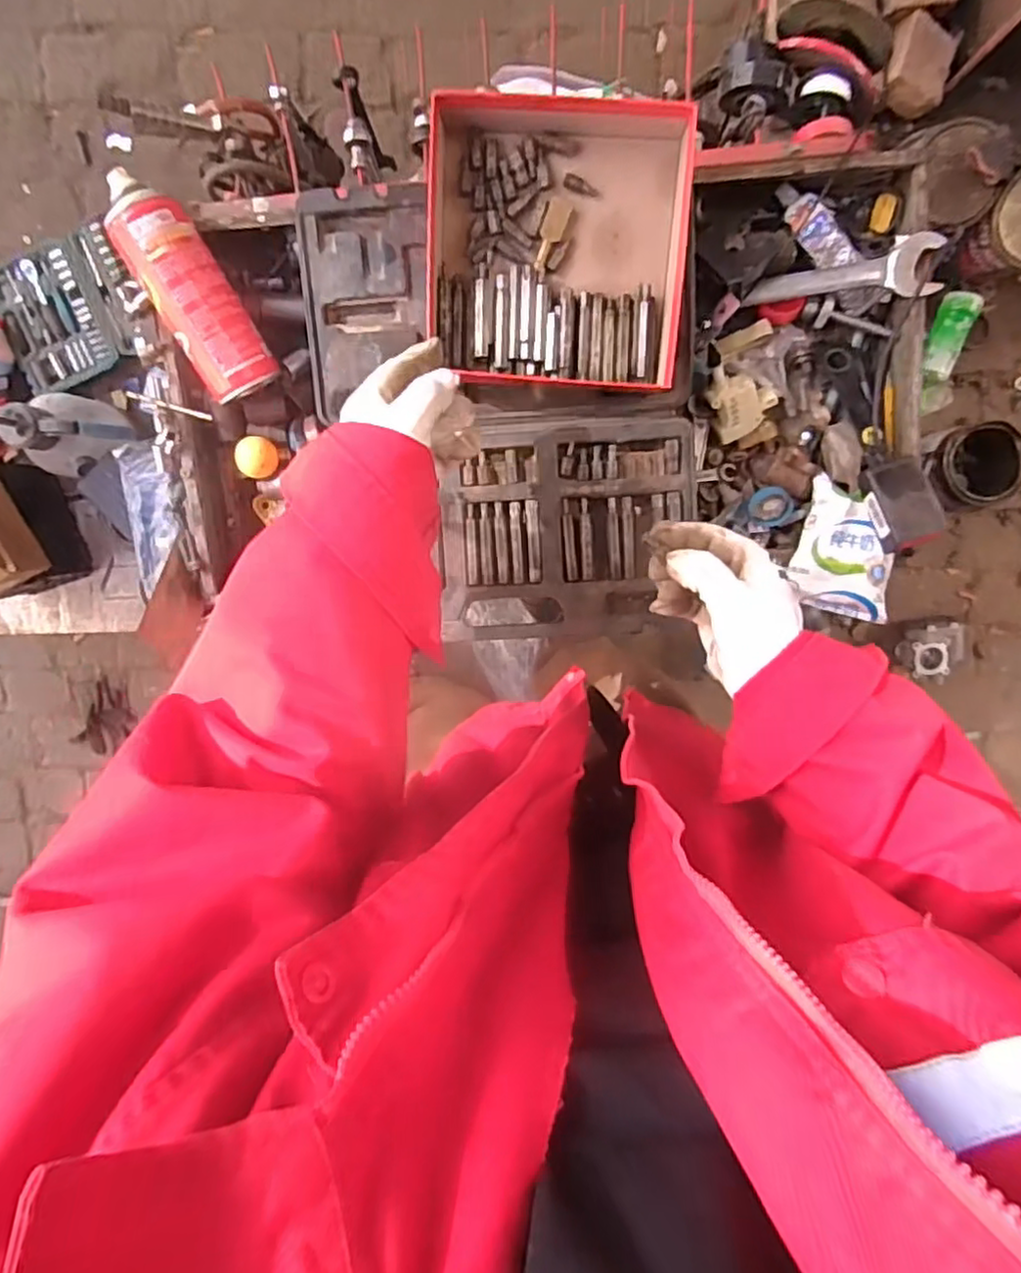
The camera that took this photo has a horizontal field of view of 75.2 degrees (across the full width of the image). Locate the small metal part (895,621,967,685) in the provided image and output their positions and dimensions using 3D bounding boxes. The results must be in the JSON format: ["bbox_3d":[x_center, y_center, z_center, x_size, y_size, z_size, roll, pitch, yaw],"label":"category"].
[{"bbox_3d":[0.858,0.031,1.354,0.118,0.069,0.118,-9,101,4],"label":"small metal part"}]

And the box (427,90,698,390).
[{"bbox_3d":[0.038,-0.326,0.545,0.205,0.045,0.215,3,101,2],"label":"box"}]

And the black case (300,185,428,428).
[{"bbox_3d":[-0.125,-0.290,0.578,0.107,0.023,0.176,-2,101,3],"label":"black case"}]

